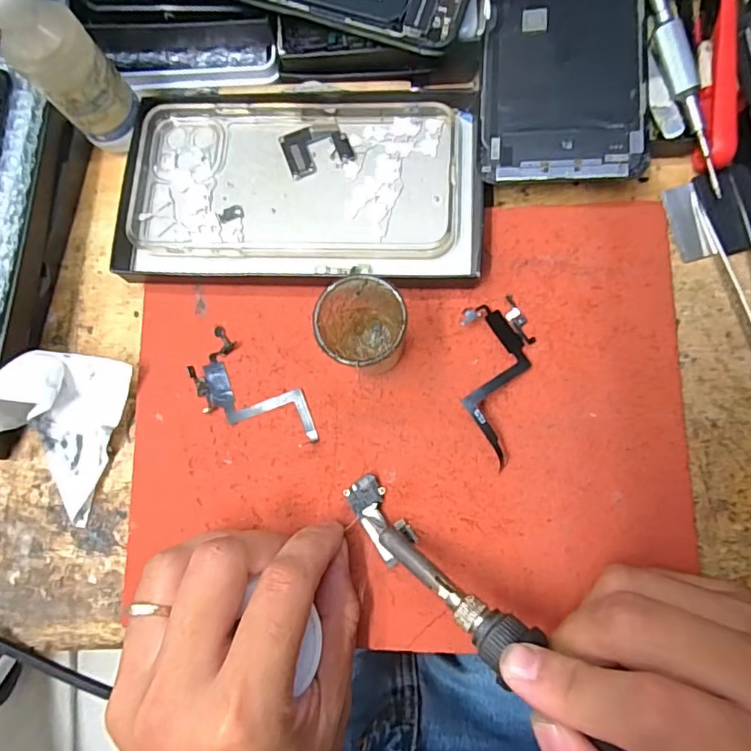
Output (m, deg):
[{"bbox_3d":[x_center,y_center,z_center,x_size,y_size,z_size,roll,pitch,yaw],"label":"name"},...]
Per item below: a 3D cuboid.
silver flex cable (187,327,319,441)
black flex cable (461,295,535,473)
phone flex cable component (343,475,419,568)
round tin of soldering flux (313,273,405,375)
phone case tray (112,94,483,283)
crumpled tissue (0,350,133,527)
[{"bbox_3d":[-0.059,0.011,0.253,0.070,0.004,0.033,37,87,8],"label":"silver flex cable"},{"bbox_3d":[0.056,0.002,0.239,0.031,0.014,0.075,1,82,5],"label":"black flex cable"},{"bbox_3d":[0.002,0.064,0.239,0.018,0.006,0.039,-35,81,-1],"label":"phone flex cable component"},{"bbox_3d":[-0.004,-0.021,0.231,0.035,0.048,0.032,-1,82,5],"label":"round tin of soldering flux"},{"bbox_3d":[-0.037,-0.095,0.262,0.172,0.012,0.094,1,82,5],"label":"phone case tray"},{"bbox_3d":[-0.154,0.024,0.248,0.051,0.033,0.076,19,84,7],"label":"crumpled tissue"}]

